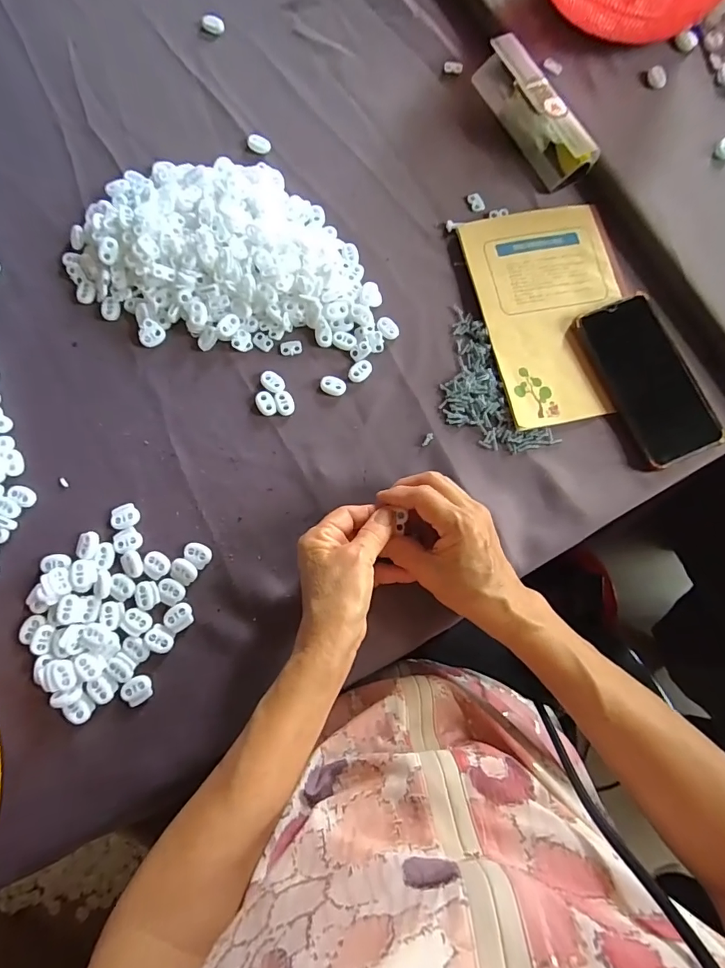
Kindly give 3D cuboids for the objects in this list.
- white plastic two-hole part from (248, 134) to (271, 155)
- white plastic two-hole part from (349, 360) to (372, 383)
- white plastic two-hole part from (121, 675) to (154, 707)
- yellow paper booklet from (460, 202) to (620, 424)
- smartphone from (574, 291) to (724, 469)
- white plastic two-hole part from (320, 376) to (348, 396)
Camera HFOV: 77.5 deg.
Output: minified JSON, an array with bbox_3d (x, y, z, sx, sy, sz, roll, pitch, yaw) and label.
[{"bbox_3d":[-0.102,-0.336,0.445,0.023,0.004,0.017,32,79,6],"label":"white plastic two-hole part"},{"bbox_3d":[-0.001,-0.100,0.401,0.023,0.004,0.014,-42,82,-9],"label":"white plastic two-hole part"},{"bbox_3d":[-0.170,0.157,0.343,0.020,0.007,0.019,-40,81,-8],"label":"white plastic two-hole part"},{"bbox_3d":[0.176,-0.159,0.413,0.132,0.007,0.207,-12,78,-3],"label":"yellow paper booklet"},{"bbox_3d":[0.253,-0.094,0.393,0.076,0.011,0.149,-23,79,-6],"label":"smartphone"},{"bbox_3d":[-0.025,-0.087,0.397,0.022,0.004,0.016,18,78,3],"label":"white plastic two-hole part"}]

